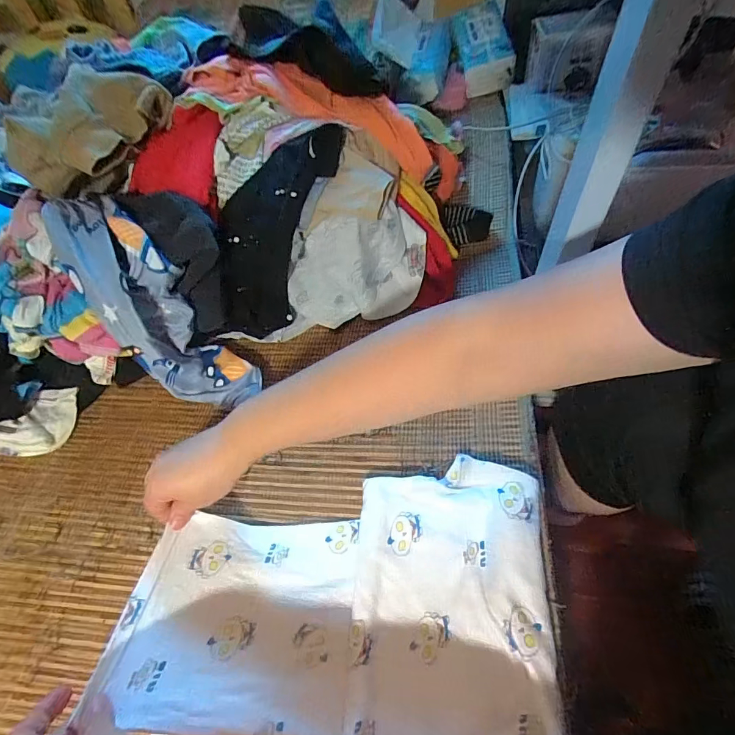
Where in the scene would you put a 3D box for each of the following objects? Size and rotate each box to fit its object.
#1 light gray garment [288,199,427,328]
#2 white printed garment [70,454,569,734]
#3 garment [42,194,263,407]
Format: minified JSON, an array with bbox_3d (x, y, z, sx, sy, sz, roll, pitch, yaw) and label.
[{"bbox_3d":[-0.011,-0.115,0.502,0.170,0.128,0.066,-18,56,-6],"label":"light gray garment"},{"bbox_3d":[-0.020,0.186,0.344,0.328,0.053,0.213,1,54,6],"label":"white printed garment"},{"bbox_3d":[-0.248,-0.068,0.465,0.093,0.076,0.302,-42,105,-24],"label":"garment"}]

